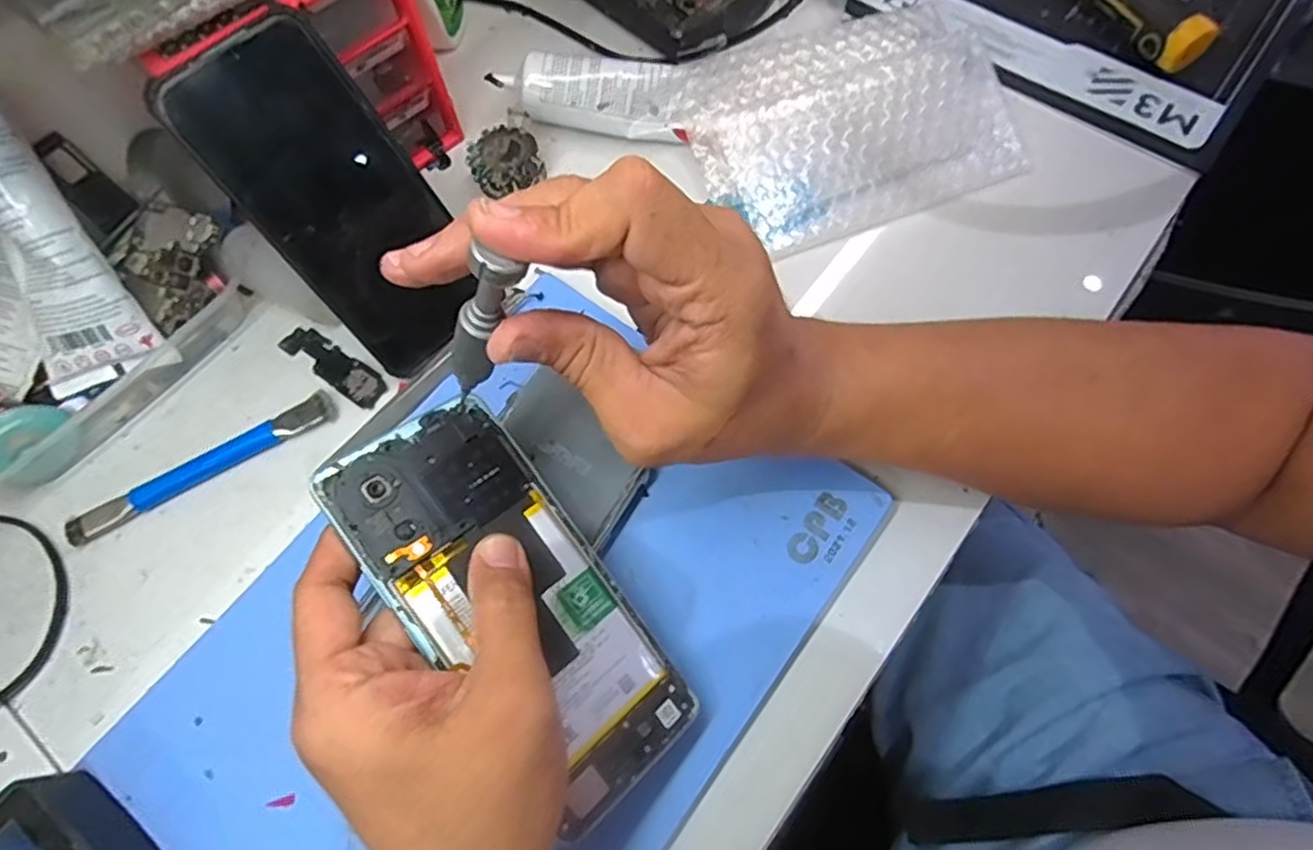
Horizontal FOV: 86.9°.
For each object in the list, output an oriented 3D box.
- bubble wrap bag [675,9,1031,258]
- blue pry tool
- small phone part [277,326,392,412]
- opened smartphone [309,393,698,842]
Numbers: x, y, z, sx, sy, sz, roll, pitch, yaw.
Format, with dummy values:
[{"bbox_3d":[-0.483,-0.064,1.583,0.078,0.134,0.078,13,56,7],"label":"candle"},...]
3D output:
[{"bbox_3d":[0.111,-0.181,0.407,0.175,0.033,0.128,-18,68,-4],"label":"bubble wrap bag"},{"bbox_3d":[-0.233,0.022,0.359,0.138,0.009,0.017,-29,69,-9],"label":"blue pry tool"},{"bbox_3d":[-0.178,-0.034,0.381,0.070,0.004,0.020,33,73,15],"label":"small phone part"},{"bbox_3d":[-0.054,0.068,0.272,0.073,0.005,0.164,-37,87,-32],"label":"opened smartphone"}]

